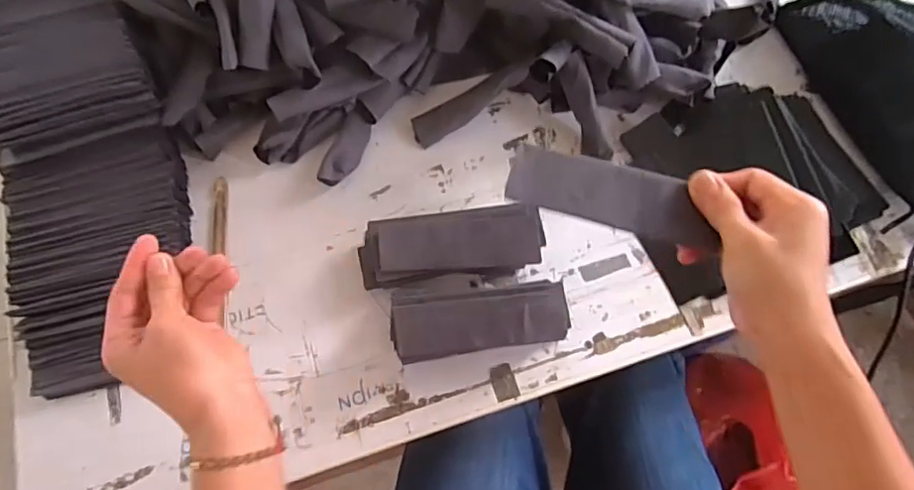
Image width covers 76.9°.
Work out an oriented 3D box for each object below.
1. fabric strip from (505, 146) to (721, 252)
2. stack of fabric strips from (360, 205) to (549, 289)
[{"bbox_3d":[0.109,-0.034,0.399,0.142,0.009,0.041,15,96,-1],"label":"fabric strip"},{"bbox_3d":[-0.006,0.003,0.555,0.174,0.050,0.063,-5,69,-1],"label":"stack of fabric strips"}]

